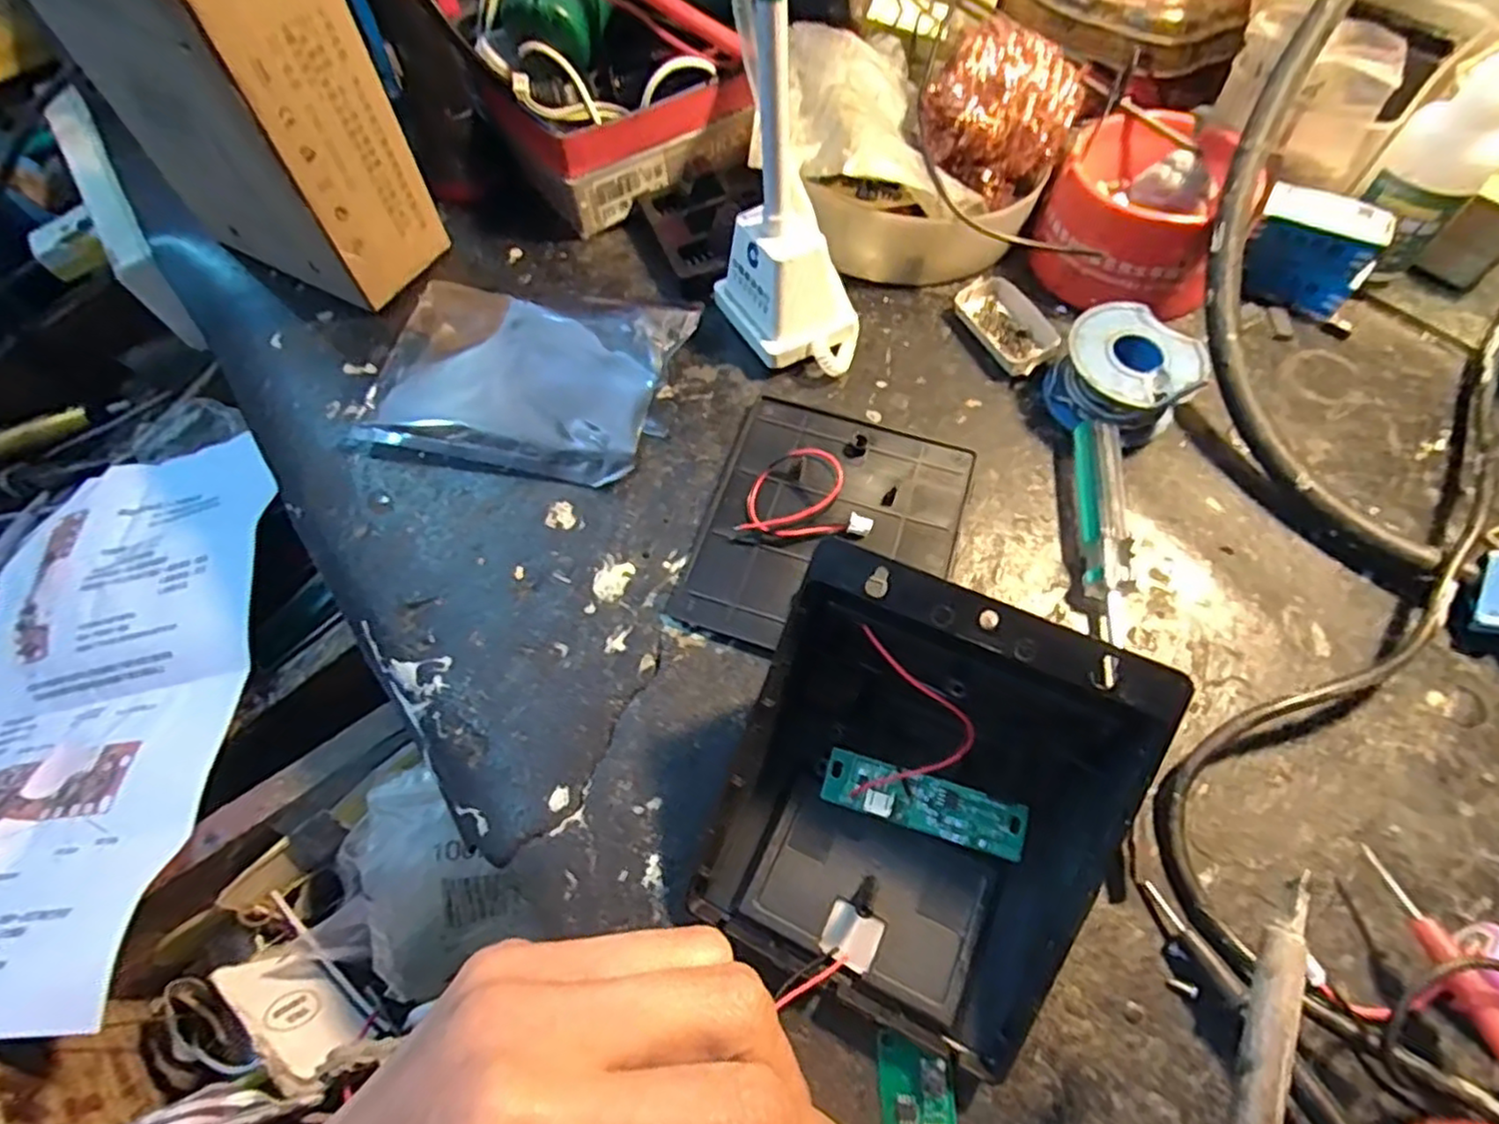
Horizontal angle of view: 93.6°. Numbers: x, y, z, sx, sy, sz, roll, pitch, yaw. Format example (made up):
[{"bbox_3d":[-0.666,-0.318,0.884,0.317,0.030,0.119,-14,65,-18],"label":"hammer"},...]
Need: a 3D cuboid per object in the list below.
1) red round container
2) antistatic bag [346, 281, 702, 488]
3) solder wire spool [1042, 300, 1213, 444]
[{"bbox_3d":[0.175,-0.159,0.320,0.079,0.043,0.089,24,66,14],"label":"red round container"},{"bbox_3d":[-0.097,-0.080,0.300,0.123,0.021,0.087,9,63,7],"label":"antistatic bag"},{"bbox_3d":[0.150,-0.074,0.287,0.053,0.030,0.051,-1,62,2],"label":"solder wire spool"}]

